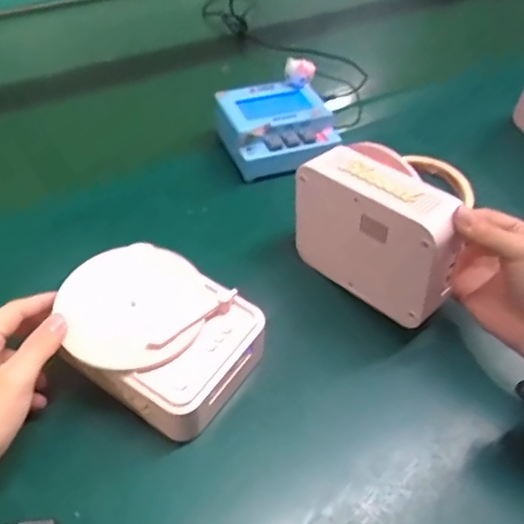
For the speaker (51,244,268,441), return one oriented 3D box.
[{"bbox_3d":[-0.073,0.050,0.389,0.129,0.044,0.106,29,52,22],"label":"speaker"}]

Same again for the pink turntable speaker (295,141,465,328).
[{"bbox_3d":[0.089,-0.024,0.425,0.048,0.097,0.128,-33,57,-29],"label":"pink turntable speaker"}]

